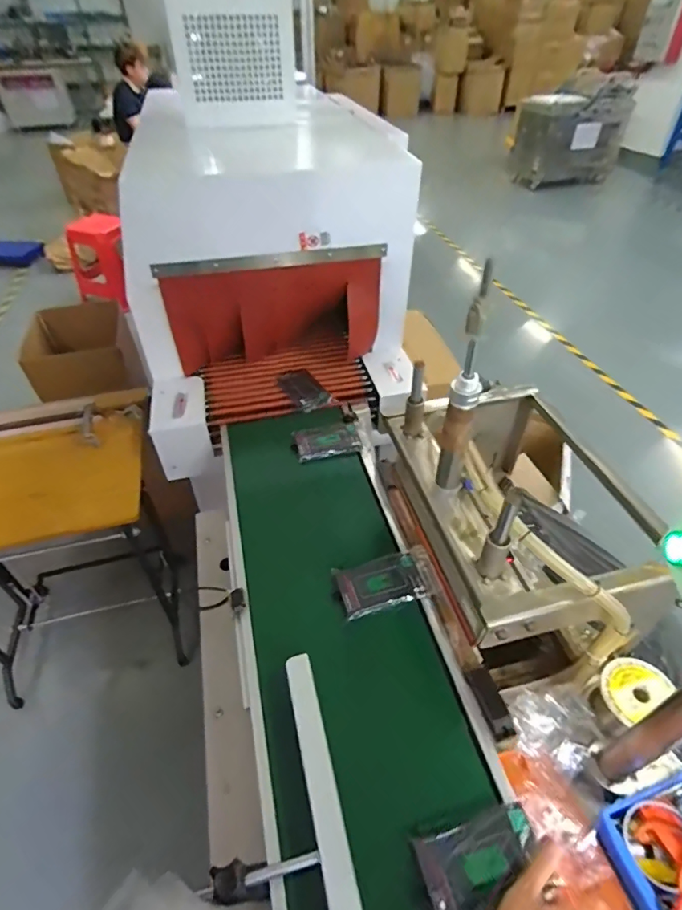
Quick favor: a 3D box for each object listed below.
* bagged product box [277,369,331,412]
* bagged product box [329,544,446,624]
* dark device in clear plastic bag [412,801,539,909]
[{"bbox_3d":[-0.090,-0.162,1.175,0.092,0.037,0.138,-24,49,-22],"label":"bagged product box"},{"bbox_3d":[0.071,0.214,0.788,0.160,0.039,0.096,-12,45,-12],"label":"bagged product box"},{"bbox_3d":[0.155,0.444,0.508,0.130,0.010,0.086,-11,45,-11],"label":"dark device in clear plastic bag"}]

